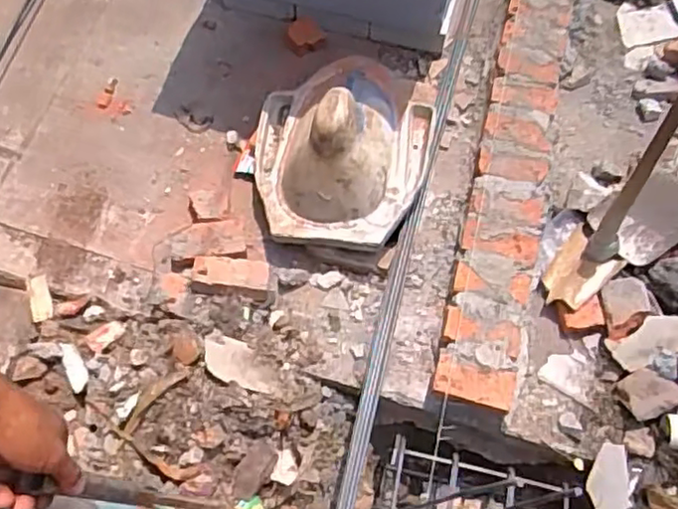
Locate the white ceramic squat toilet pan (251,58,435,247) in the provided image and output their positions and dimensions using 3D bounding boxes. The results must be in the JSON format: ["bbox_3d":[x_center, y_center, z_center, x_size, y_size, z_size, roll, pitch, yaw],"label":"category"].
[{"bbox_3d":[-0.004,-0.263,1.417,0.392,0.250,0.452,7,63,8],"label":"white ceramic squat toilet pan"}]

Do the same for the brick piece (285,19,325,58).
[{"bbox_3d":[-0.089,-0.560,1.691,0.092,0.048,0.089,-2,62,3],"label":"brick piece"}]

